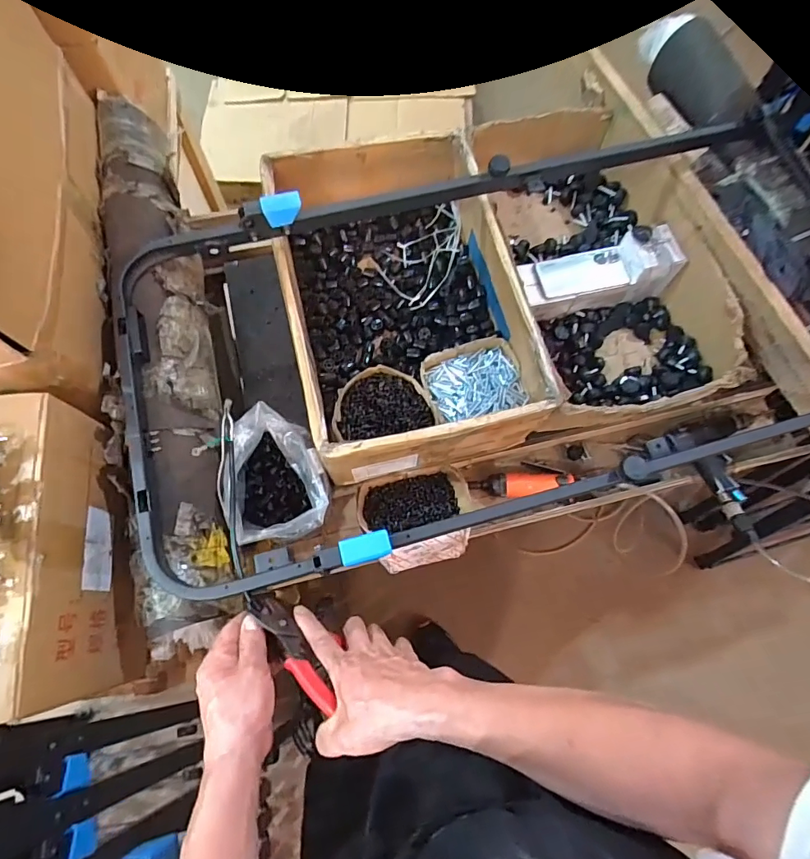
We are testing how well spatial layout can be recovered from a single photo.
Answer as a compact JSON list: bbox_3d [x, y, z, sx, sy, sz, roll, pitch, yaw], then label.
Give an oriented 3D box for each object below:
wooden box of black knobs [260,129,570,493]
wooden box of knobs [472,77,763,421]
[{"bbox_3d":[-0.006,-0.205,0.794,0.344,0.187,0.522,-13,73,-6],"label":"wooden box of black knobs"},{"bbox_3d":[0.337,-0.303,0.861,0.351,0.162,0.607,-12,73,-6],"label":"wooden box of knobs"}]

